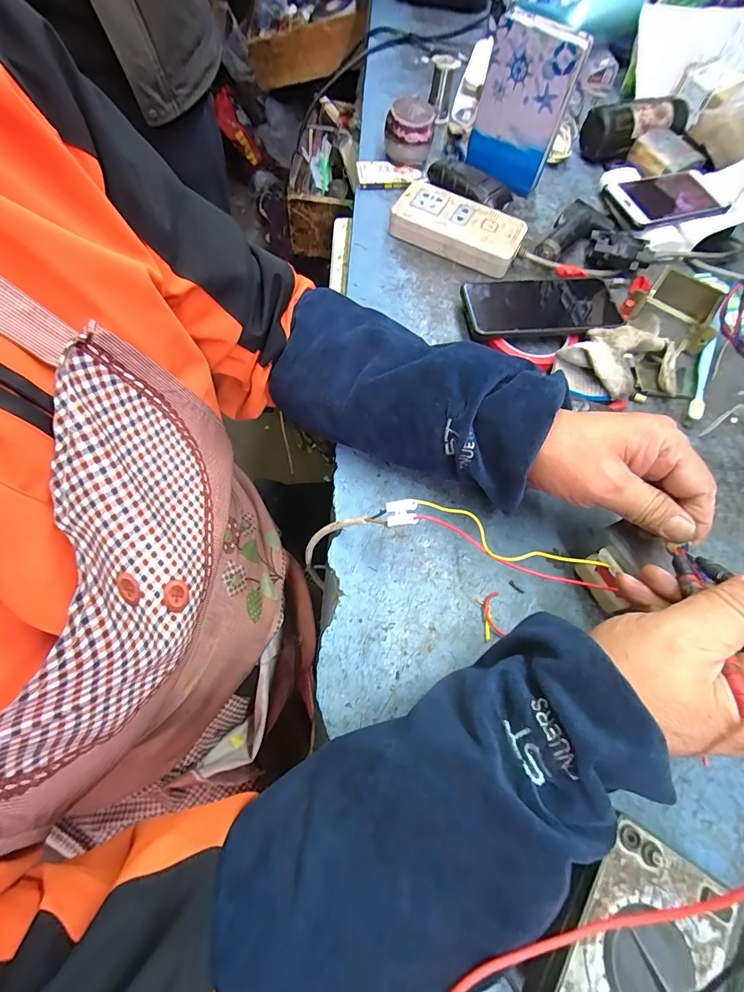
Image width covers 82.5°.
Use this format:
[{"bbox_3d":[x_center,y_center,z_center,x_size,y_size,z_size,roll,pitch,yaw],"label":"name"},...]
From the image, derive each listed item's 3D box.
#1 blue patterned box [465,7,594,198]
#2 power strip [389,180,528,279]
[{"bbox_3d":[0.167,-0.438,0.483,0.100,0.158,0.024,34,80,6],"label":"blue patterned box"},{"bbox_3d":[0.099,-0.310,0.492,0.147,0.037,0.064,26,66,8],"label":"power strip"}]

